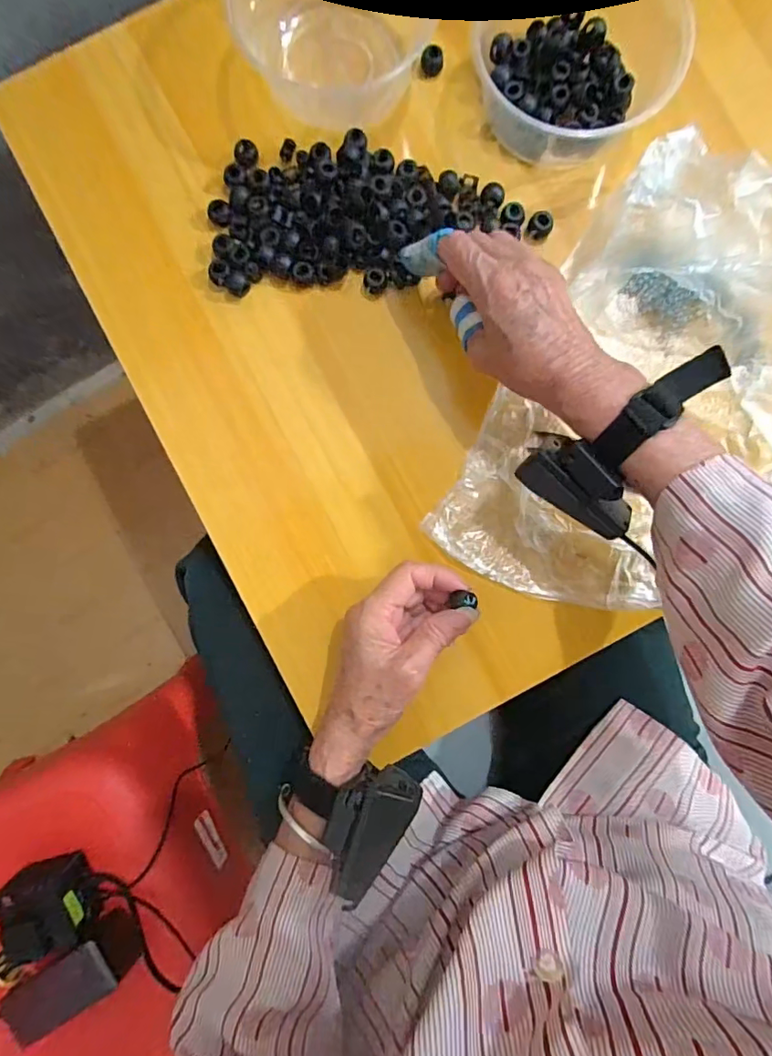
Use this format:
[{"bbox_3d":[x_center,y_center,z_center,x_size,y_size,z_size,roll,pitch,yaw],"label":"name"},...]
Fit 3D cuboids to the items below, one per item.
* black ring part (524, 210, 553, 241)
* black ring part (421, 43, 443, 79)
[{"bbox_3d":[0.114,-0.225,0.377,0.017,0.015,0.017,0,87,1],"label":"black ring part"},{"bbox_3d":[0.035,-0.356,0.385,0.017,0.015,0.015,6,87,1],"label":"black ring part"}]

